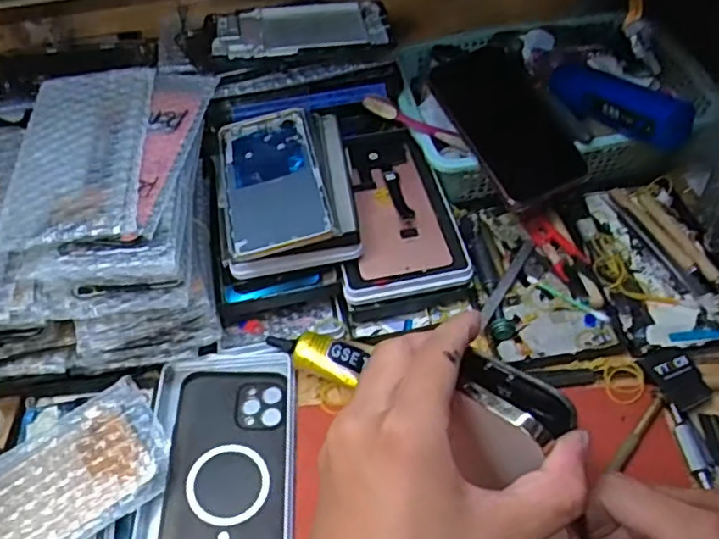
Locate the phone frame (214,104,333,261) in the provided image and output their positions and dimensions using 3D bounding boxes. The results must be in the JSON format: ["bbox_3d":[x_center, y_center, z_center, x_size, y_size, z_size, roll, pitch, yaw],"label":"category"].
[{"bbox_3d":[-0.069,-0.073,0.493,0.078,0.004,0.164,-15,48,-1],"label":"phone frame"}]

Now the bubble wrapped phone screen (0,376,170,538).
[{"bbox_3d":[-0.212,0.151,0.412,0.175,0.018,0.092,-32,55,-21],"label":"bubble wrapped phone screen"}]

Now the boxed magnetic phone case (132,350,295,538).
[{"bbox_3d":[-0.096,0.141,0.428,0.100,0.019,0.183,-5,50,1],"label":"boxed magnetic phone case"}]

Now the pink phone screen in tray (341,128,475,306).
[{"bbox_3d":[0.024,-0.053,0.528,0.096,0.015,0.171,-12,54,-2],"label":"pink phone screen in tray"}]

